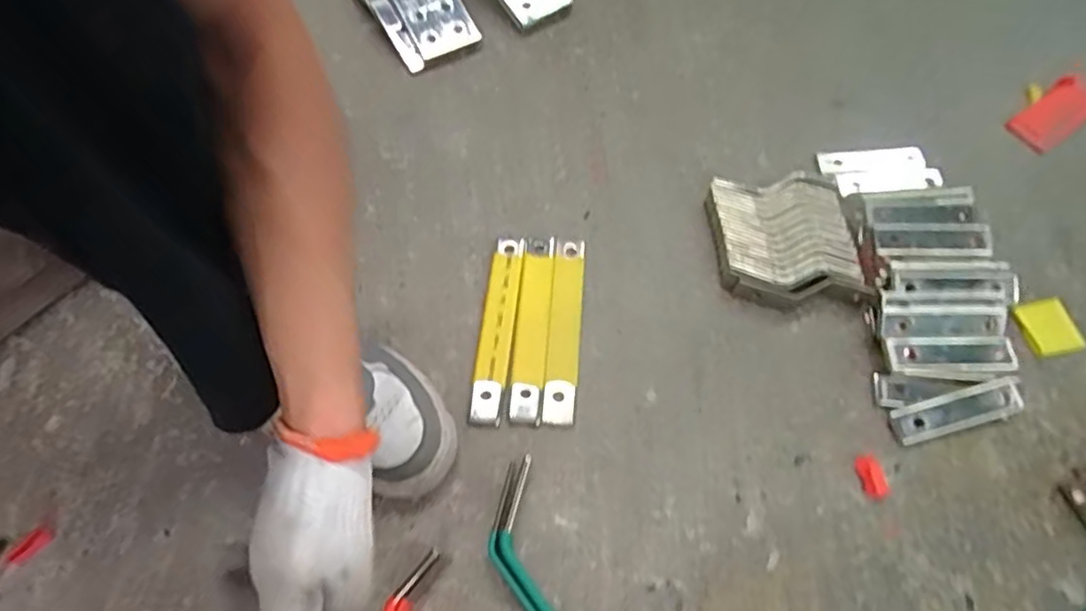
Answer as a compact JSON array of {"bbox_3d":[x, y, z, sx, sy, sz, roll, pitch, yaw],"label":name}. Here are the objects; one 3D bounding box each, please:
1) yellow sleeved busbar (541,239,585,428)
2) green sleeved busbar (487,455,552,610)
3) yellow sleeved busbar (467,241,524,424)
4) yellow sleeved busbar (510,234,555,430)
[{"bbox_3d":[0.020,0.018,0.574,0.030,0.012,0.182,4,65,2],"label":"yellow sleeved busbar"},{"bbox_3d":[-0.004,0.226,0.467,0.047,0.032,0.208,-16,65,-7],"label":"green sleeved busbar"},{"bbox_3d":[-0.043,0.020,0.572,0.030,0.013,0.179,5,65,3],"label":"yellow sleeved busbar"},{"bbox_3d":[-0.009,0.019,0.571,0.029,0.015,0.178,4,65,2],"label":"yellow sleeved busbar"}]

